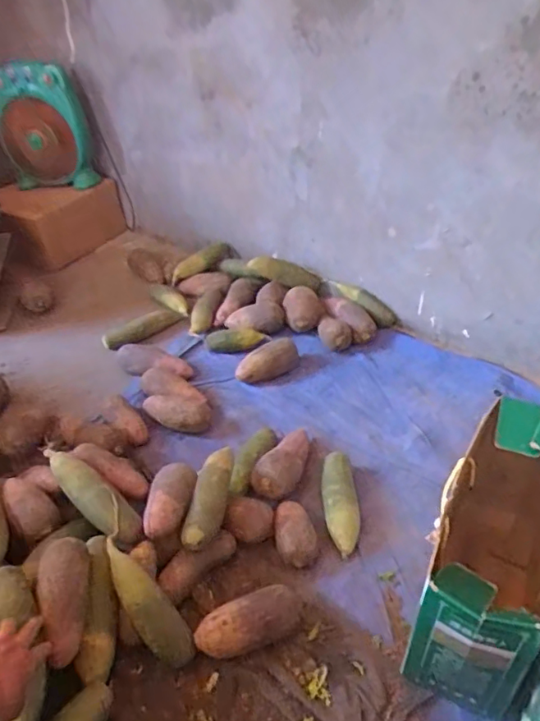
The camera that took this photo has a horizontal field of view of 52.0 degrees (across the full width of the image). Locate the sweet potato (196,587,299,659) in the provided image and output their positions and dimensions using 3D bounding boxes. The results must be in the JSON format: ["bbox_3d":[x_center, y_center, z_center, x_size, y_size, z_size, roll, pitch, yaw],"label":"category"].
[{"bbox_3d":[-0.028,0.394,0.830,0.169,0.058,0.066,-9,37,-29],"label":"sweet potato"}]

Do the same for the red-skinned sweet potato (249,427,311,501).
[{"bbox_3d":[0.034,0.199,1.067,0.073,0.068,0.170,19,43,24],"label":"red-skinned sweet potato"}]

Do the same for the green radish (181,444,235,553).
[{"bbox_3d":[-0.102,0.231,0.950,0.052,0.050,0.198,5,39,8],"label":"green radish"}]

